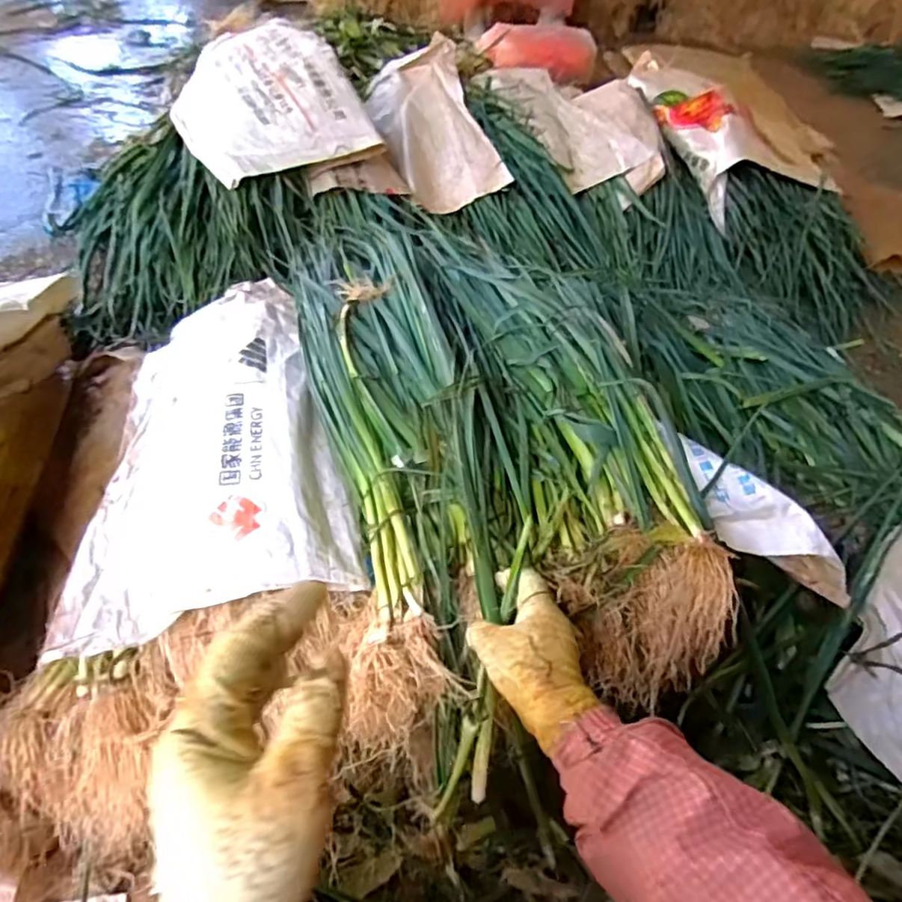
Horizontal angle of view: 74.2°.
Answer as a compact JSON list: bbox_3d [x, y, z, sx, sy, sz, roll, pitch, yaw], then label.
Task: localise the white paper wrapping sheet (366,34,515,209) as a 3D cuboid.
[{"bbox_3d":[-0.045,-0.744,1.344,0.219,0.123,0.501,-10,53,-13],"label":"white paper wrapping sheet"}]

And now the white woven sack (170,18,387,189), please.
[{"bbox_3d":[-0.386,-0.703,1.163,0.319,0.104,0.482,-27,58,-25],"label":"white woven sack"}]

